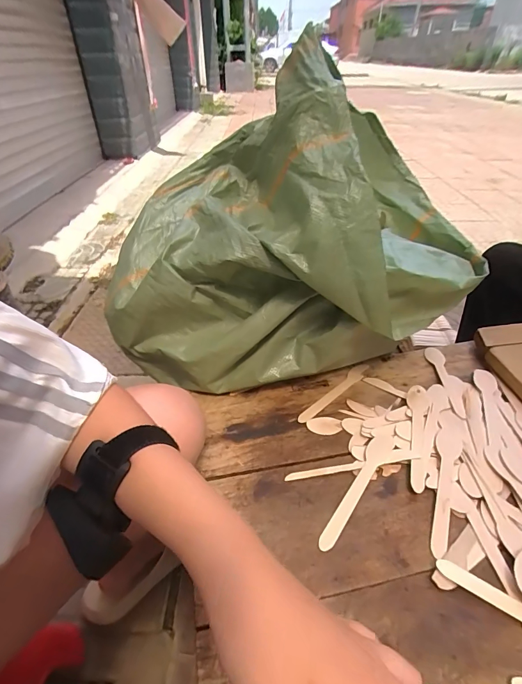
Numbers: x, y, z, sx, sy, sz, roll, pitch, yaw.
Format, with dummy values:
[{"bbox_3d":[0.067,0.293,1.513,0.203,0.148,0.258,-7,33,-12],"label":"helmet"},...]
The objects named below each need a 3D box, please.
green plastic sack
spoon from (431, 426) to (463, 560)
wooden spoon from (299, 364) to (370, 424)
[{"bbox_3d":[0.076,-0.169,0.545,0.444,0.339,0.478,15,44,23],"label":"green plastic sack"},{"bbox_3d":[0.201,0.155,0.402,0.027,0.005,0.164,16,44,23],"label":"spoon"},{"bbox_3d":[0.107,0.071,0.521,0.019,0.010,0.149,29,50,34],"label":"wooden spoon"}]

